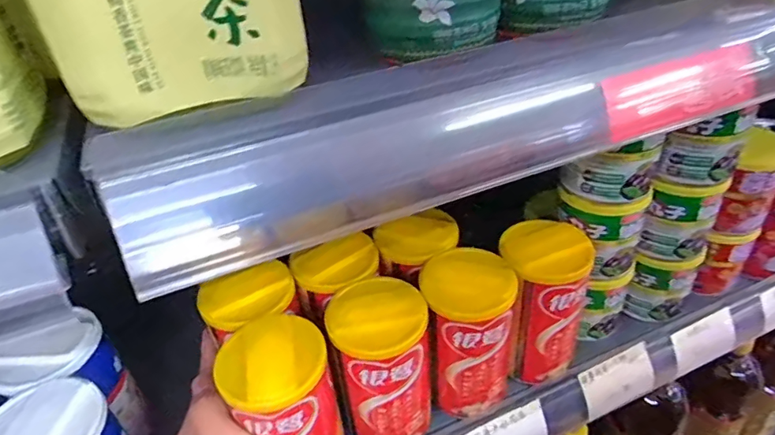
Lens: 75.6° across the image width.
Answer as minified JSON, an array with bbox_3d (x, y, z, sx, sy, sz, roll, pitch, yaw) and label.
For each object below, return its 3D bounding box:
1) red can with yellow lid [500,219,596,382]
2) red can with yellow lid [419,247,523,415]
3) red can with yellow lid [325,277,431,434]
[{"bbox_3d":[0.119,0.068,0.386,0.063,0.116,0.065,-3,37,2],"label":"red can with yellow lid"},{"bbox_3d":[0.063,0.086,0.370,0.067,0.118,0.060,7,38,16],"label":"red can with yellow lid"},{"bbox_3d":[-0.002,0.104,0.351,0.061,0.114,0.060,-3,37,2],"label":"red can with yellow lid"}]

